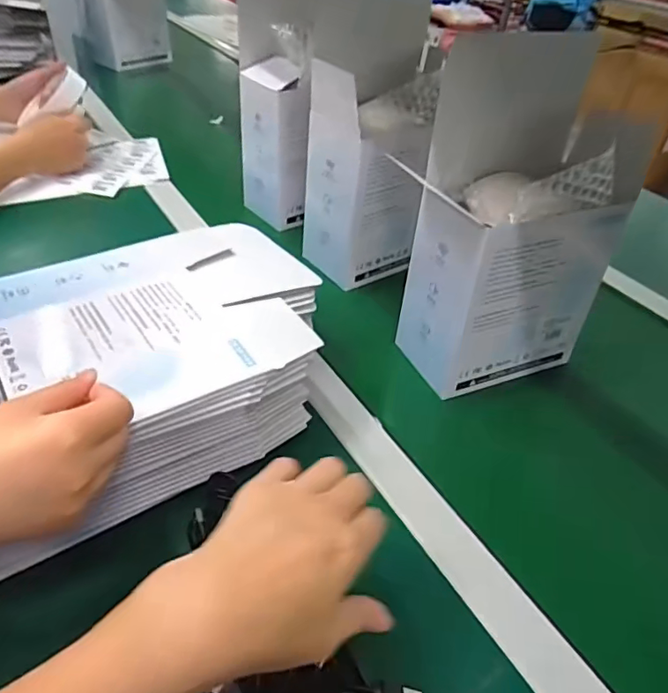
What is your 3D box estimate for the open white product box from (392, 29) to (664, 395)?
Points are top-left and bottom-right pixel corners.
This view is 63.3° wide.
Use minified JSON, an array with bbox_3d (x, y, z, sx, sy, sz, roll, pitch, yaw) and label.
[{"bbox_3d":[0.169,-0.107,0.500,0.173,0.270,0.115,-14,45,-21],"label":"open white product box"}]

